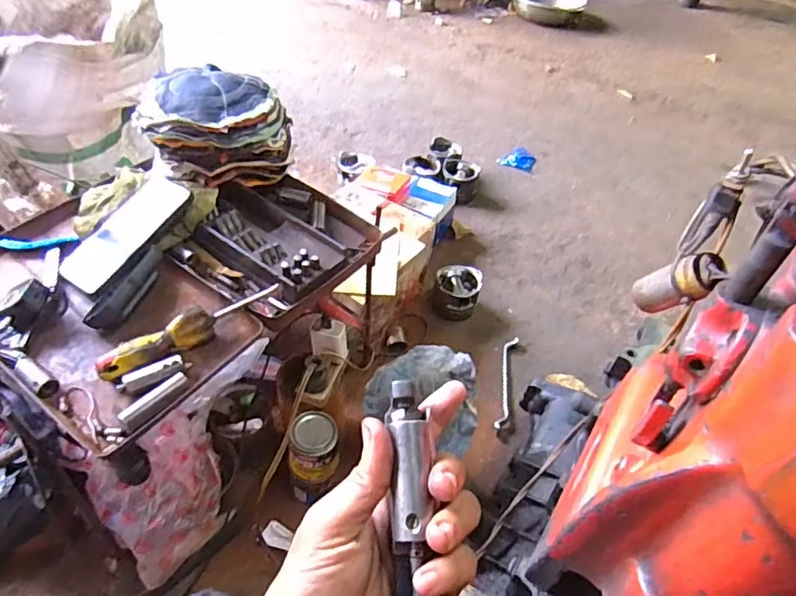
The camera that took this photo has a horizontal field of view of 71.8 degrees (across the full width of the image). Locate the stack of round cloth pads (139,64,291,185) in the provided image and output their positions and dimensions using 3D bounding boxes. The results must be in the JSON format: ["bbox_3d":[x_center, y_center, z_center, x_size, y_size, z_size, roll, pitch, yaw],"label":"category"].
[{"bbox_3d":[-0.242,-0.230,0.741,0.190,0.110,0.156,-9,47,-15],"label":"stack of round cloth pads"}]

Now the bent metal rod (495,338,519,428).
[{"bbox_3d":[0.205,0.156,1.031,0.025,0.019,0.218,13,46,6],"label":"bent metal rod"}]

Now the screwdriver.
[{"bbox_3d":[-0.219,0.033,0.586,0.191,0.035,0.028,-27,54,-28],"label":"screwdriver"}]

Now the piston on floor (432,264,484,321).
[{"bbox_3d":[0.121,-0.009,1.152,0.095,0.076,0.104,16,46,10],"label":"piston on floor"}]

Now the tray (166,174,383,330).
[{"bbox_3d":[-0.151,-0.076,0.701,0.212,0.040,0.219,31,50,22],"label":"tray"}]

